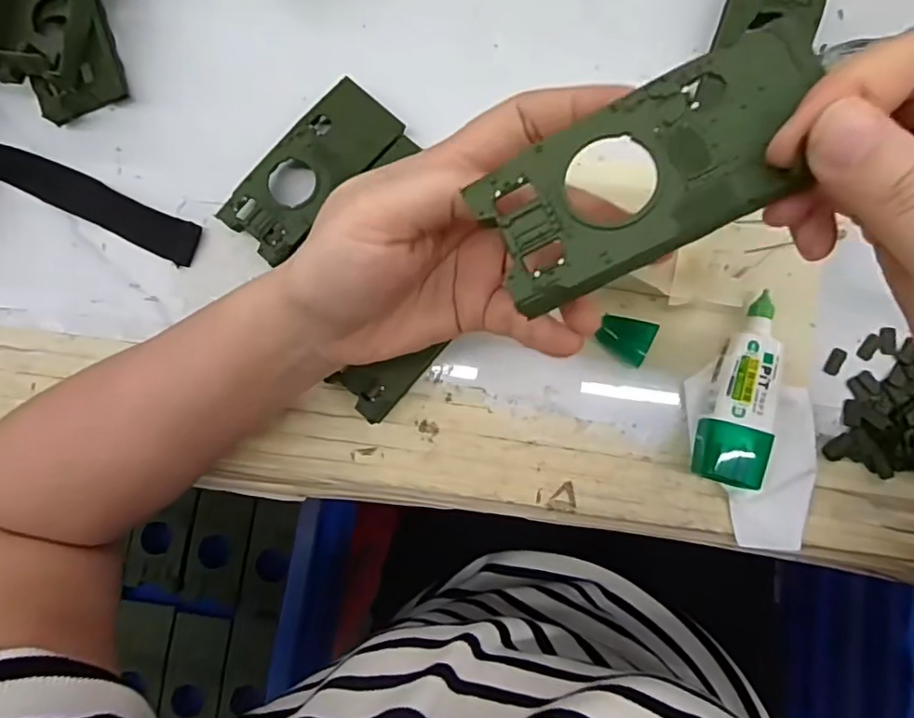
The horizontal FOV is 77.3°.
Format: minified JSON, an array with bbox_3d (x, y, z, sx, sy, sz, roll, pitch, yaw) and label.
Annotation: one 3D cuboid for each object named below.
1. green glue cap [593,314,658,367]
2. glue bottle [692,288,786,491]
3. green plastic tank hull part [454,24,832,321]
[{"bbox_3d":[0.089,-0.010,0.303,0.027,0.014,0.023,14,90,4],"label":"green glue cap"},{"bbox_3d":[0.144,0.015,0.289,0.034,0.029,0.094,16,90,4],"label":"glue bottle"},{"bbox_3d":[0.058,-0.055,0.166,0.100,0.013,0.046,-27,87,3],"label":"green plastic tank hull part"}]

